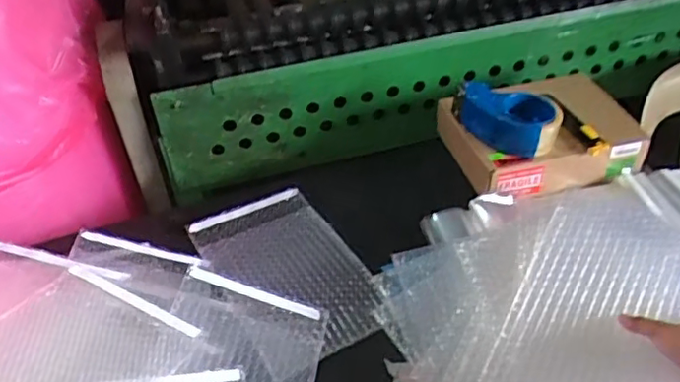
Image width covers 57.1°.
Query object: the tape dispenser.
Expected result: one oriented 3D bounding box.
[{"bbox_3d":[0.263,-0.120,0.976,0.110,0.064,0.159,-24,45,-21],"label":"tape dispenser"}]

